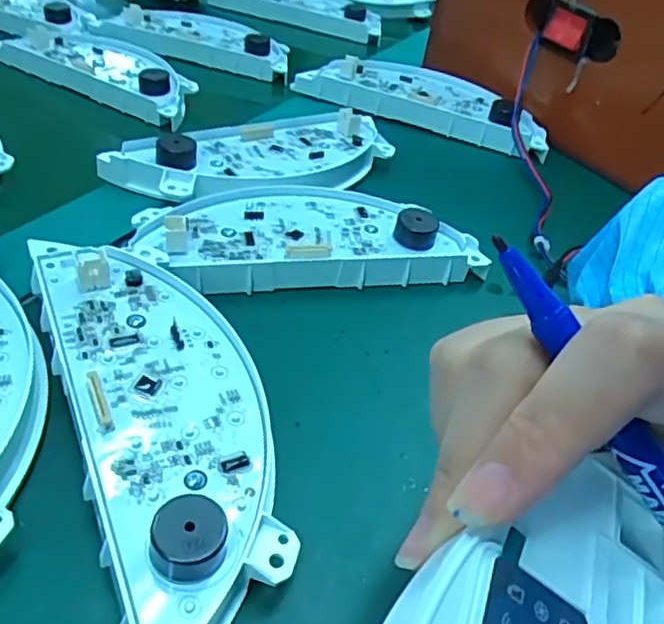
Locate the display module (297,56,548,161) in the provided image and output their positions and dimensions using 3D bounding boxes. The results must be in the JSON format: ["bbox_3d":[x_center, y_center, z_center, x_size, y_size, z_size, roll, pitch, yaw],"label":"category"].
[{"bbox_3d":[0.068,-0.154,0.473,0.178,0.031,0.062,19,40,11],"label":"display module"}]

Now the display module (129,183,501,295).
[{"bbox_3d":[-0.011,-0.039,0.327,0.162,0.027,0.068,-4,41,-16],"label":"display module"}]

